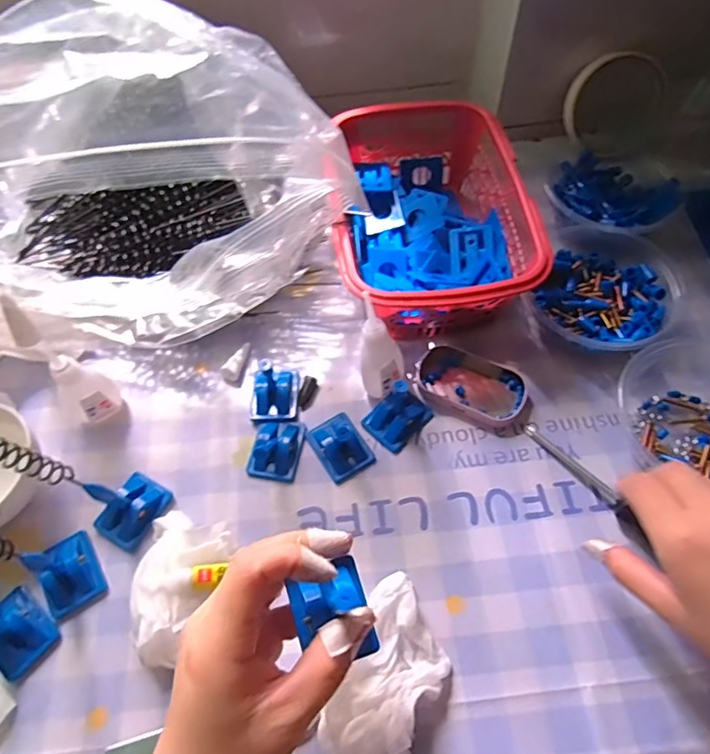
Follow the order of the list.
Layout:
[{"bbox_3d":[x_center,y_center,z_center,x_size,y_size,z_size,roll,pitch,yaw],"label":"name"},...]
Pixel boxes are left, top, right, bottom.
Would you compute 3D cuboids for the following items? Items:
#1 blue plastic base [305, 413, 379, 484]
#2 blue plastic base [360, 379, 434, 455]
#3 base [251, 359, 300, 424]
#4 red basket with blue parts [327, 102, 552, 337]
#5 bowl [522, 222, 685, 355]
[{"bbox_3d":[-0.010,0.047,0.371,0.034,0.015,0.046,-29,62,-14],"label":"blue plastic base"},{"bbox_3d":[0.031,0.021,0.370,0.046,0.042,0.036,-41,66,-20],"label":"blue plastic base"},{"bbox_3d":[-0.059,0.010,0.392,0.033,0.020,0.045,1,59,3],"label":"base"},{"bbox_3d":[0.058,-0.127,0.435,0.143,0.079,0.202,-6,59,-1],"label":"red basket with blue parts"},{"bbox_3d":[0.191,-0.065,0.411,0.108,0.043,0.126,29,65,18],"label":"bowl"}]

